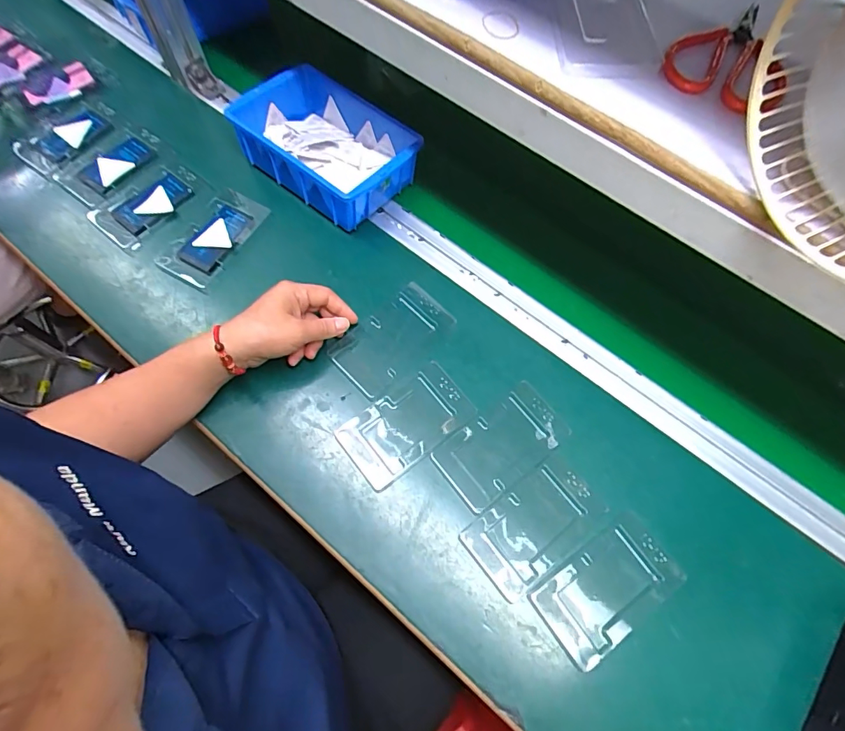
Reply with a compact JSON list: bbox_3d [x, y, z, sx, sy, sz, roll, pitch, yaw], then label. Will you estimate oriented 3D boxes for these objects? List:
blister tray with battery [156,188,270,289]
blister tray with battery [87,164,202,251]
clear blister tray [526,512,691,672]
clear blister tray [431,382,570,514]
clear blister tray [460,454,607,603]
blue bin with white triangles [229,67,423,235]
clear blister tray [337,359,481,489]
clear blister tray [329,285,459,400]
[{"bbox_3d":[-0.241,-0.154,0.543,0.072,0.010,0.125,29,68,10],"label":"blister tray with battery"},{"bbox_3d":[-0.329,-0.197,0.557,0.074,0.010,0.121,40,71,14],"label":"blister tray with battery"},{"bbox_3d":[0.166,0.197,0.417,0.127,0.006,0.073,-32,71,-15],"label":"clear blister tray"},{"bbox_3d":[0.080,0.078,0.463,0.128,0.007,0.071,-34,72,-16],"label":"clear blister tray"},{"bbox_3d":[0.104,0.148,0.437,0.127,0.008,0.070,-35,72,-16],"label":"clear blister tray"},{"bbox_3d":[-0.114,-0.264,0.568,0.203,0.066,0.136,38,70,13],"label":"blue bin with white triangles"},{"bbox_3d":[-0.015,0.057,0.467,0.126,0.008,0.074,-35,72,-16],"label":"clear blister tray"},{"bbox_3d":[-0.031,-0.028,0.501,0.128,0.010,0.075,-42,74,-18],"label":"clear blister tray"}]

